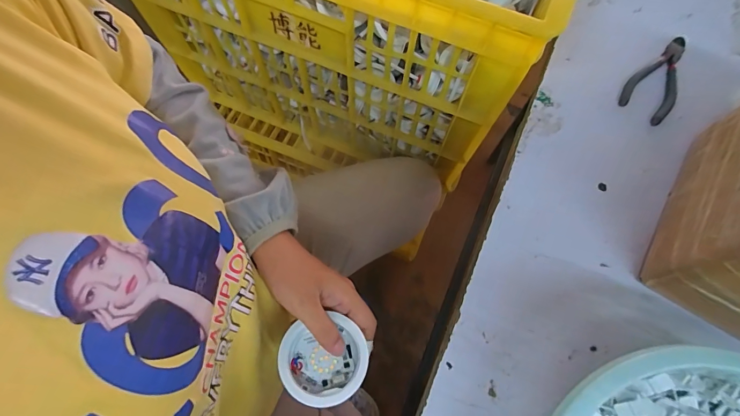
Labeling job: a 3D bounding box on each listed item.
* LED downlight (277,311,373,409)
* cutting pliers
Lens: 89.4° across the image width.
[{"bbox_3d":[-0.038,0.127,0.317,0.070,0.031,0.067,14,70,5],"label":"LED downlight"},{"bbox_3d":[0.327,-0.147,0.418,0.052,0.007,0.124,39,74,13],"label":"cutting pliers"}]

